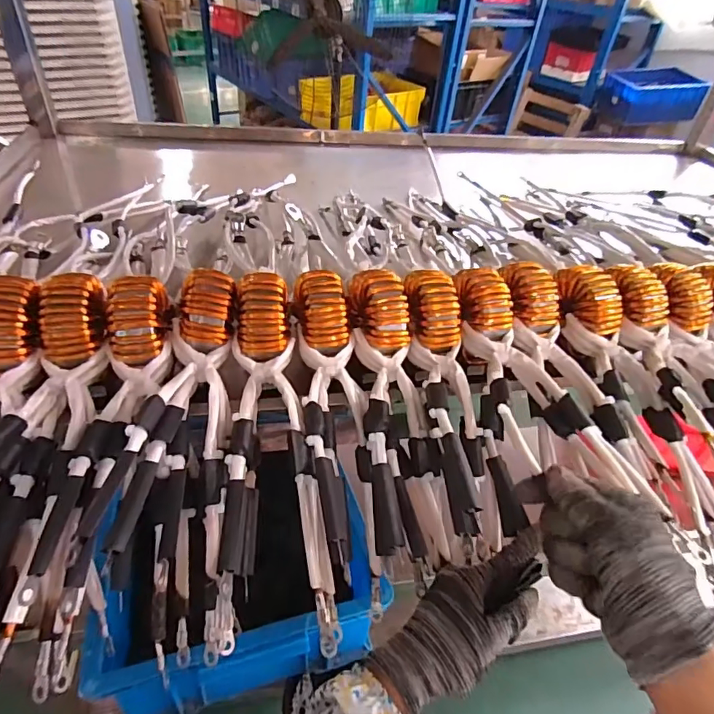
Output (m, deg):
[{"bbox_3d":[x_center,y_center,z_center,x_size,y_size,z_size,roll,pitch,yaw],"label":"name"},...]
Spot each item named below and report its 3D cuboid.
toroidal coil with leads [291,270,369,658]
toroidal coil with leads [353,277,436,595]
[{"bbox_3d":[-0.019,0.061,0.380,0.062,0.069,0.295,1,67,-7],"label":"toroidal coil with leads"},{"bbox_3d":[0.032,0.042,0.390,0.055,0.057,0.254,-1,68,-10],"label":"toroidal coil with leads"}]

